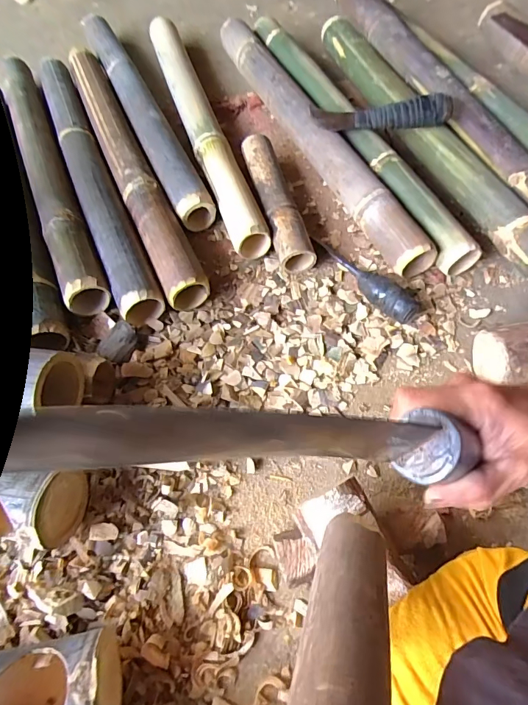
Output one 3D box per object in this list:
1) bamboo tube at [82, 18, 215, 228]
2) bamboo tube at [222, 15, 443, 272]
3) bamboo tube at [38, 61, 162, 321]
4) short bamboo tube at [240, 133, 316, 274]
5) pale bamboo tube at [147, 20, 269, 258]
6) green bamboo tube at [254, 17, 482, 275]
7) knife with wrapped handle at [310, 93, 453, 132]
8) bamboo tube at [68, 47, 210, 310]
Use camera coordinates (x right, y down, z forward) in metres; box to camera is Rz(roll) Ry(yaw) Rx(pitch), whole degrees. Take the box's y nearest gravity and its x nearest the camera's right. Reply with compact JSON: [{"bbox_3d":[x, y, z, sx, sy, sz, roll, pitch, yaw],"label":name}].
[{"bbox_3d":[-0.235,-0.472,0.758,0.061,0.047,0.674,-24,64,-8],"label":"bamboo tube"},{"bbox_3d":[0.071,-0.372,0.689,0.069,0.066,0.642,-23,64,-8],"label":"bamboo tube"},{"bbox_3d":[-0.288,-0.306,0.680,0.060,0.059,0.632,-24,64,-8],"label":"bamboo tube"},{"bbox_3d":[0.018,-0.229,0.628,0.048,0.052,0.248,-14,63,-3],"label":"short bamboo tube"},{"bbox_3d":[-0.117,-0.424,0.733,0.056,0.066,0.667,-18,63,-5],"label":"pale bamboo tube"},{"bbox_3d":[0.130,-0.390,0.702,0.060,0.066,0.674,-21,64,-7],"label":"green bamboo tube"},{"bbox_3d":[0.176,-0.366,0.632,0.208,0.044,0.044,7,64,7],"label":"knife with wrapped handle"},{"bbox_3d":[-0.232,-0.332,0.683,0.061,0.053,0.645,-24,64,-8],"label":"bamboo tube"}]

